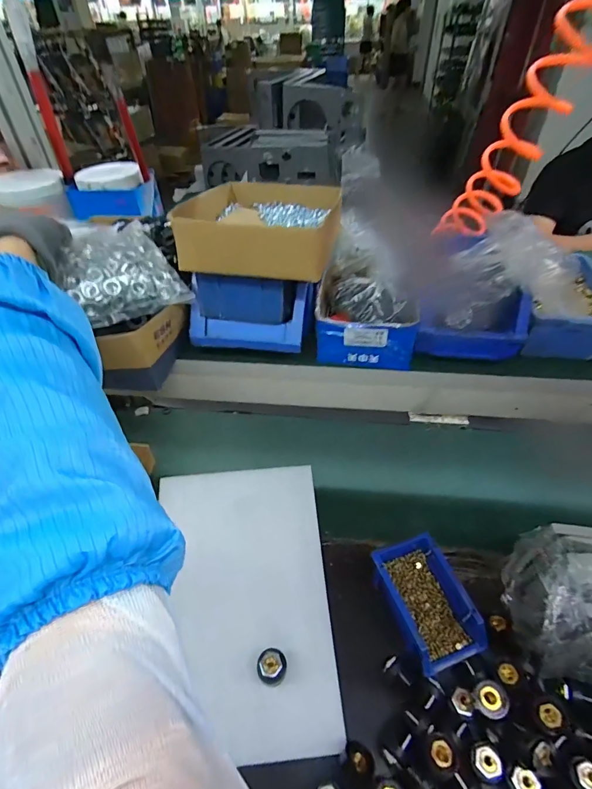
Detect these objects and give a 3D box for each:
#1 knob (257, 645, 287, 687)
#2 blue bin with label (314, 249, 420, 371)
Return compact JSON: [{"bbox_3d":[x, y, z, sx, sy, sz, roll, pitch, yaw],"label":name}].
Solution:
[{"bbox_3d":[-0.031,0.374,0.532,0.043,0.051,0.040,-1,45,1],"label":"knob"},{"bbox_3d":[0.075,-0.094,0.418,0.103,0.063,0.135,3,45,4],"label":"blue bin with label"}]

